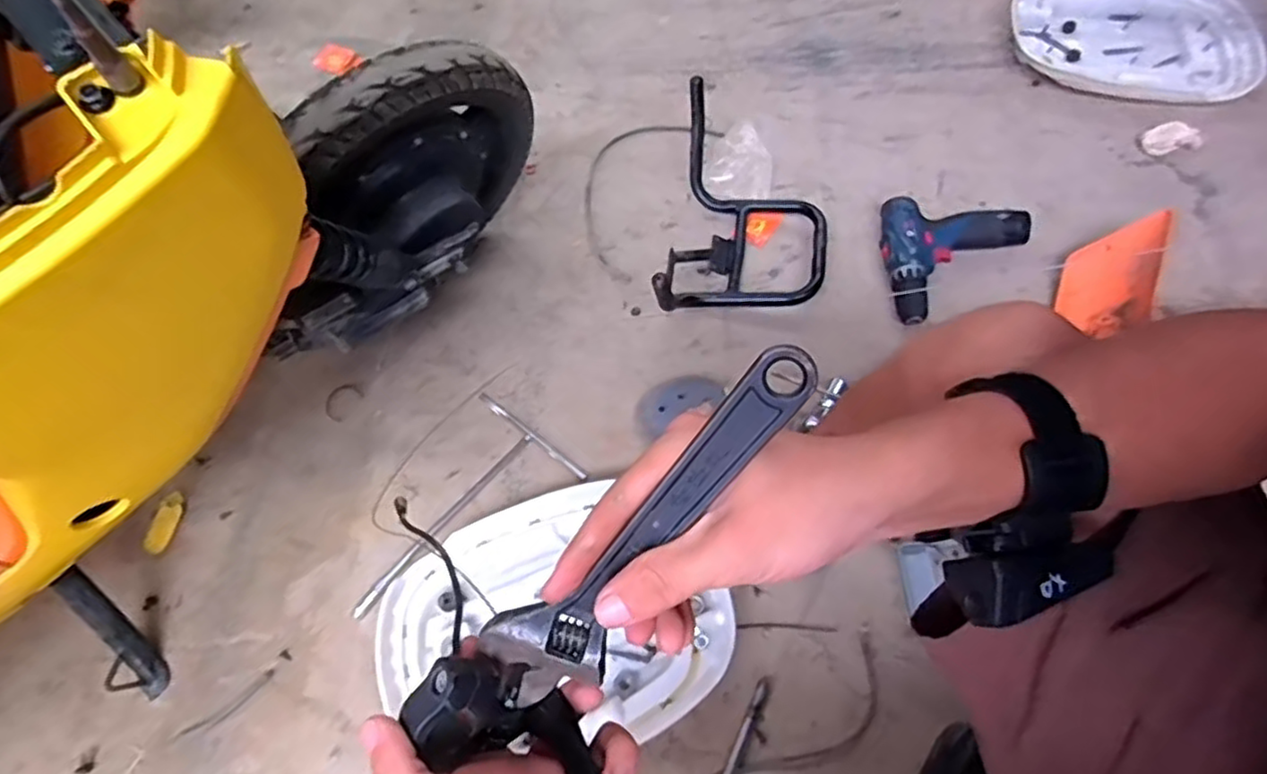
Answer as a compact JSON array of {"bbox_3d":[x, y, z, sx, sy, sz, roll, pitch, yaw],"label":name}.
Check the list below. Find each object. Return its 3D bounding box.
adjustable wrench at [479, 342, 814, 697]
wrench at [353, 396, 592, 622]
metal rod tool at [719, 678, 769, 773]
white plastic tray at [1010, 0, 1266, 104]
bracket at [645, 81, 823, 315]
[{"bbox_3d":[0.005,0.059,0.273,0.042,0.016,0.188,45,108,20],"label":"adjustable wrench"},{"bbox_3d":[-0.213,0.152,0.794,0.169,0.022,0.283,37,70,17],"label":"wrench"},{"bbox_3d":[0.101,0.359,0.668,0.017,0.020,0.148,24,67,12],"label":"metal rod tool"},{"bbox_3d":[0.796,-0.564,1.084,0.371,0.038,0.298,21,66,11],"label":"white plastic tray"},{"bbox_3d":[0.155,-0.226,0.890,0.211,0.156,0.302,8,65,5],"label":"bracket"}]

